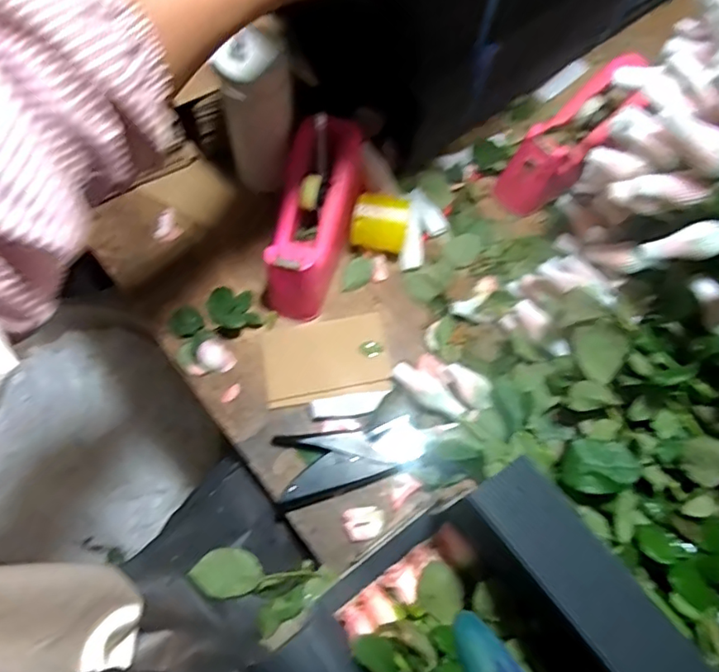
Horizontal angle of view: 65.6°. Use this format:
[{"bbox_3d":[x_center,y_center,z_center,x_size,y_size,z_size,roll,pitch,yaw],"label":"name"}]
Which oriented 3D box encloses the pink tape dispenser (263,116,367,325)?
[{"bbox_3d":[-0.053,-0.129,0.610,0.088,0.108,0.199,12,71,2],"label":"pink tape dispenser"}]

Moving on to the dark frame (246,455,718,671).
[{"bbox_3d":[0.080,0.258,0.423,0.239,0.175,0.203,-35,76,-13],"label":"dark frame"}]

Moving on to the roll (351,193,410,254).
[{"bbox_3d":[0.025,-0.130,0.637,0.063,0.056,0.052,9,71,0],"label":"roll"}]

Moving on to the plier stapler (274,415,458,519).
[{"bbox_3d":[0.003,0.128,0.567,0.174,0.022,0.073,-7,71,-5],"label":"plier stapler"}]

